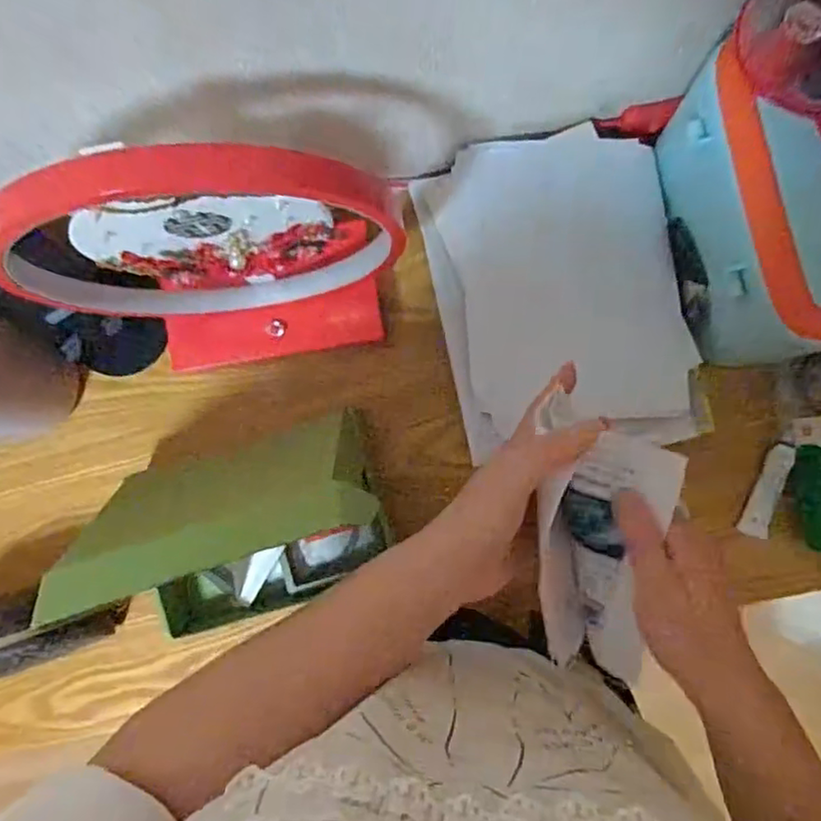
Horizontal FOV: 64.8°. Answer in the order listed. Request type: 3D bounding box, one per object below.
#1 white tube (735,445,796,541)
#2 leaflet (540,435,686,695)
[{"bbox_3d":[0.291,0.066,0.525,0.019,0.017,0.078,17,89,5],"label":"white tube"},{"bbox_3d":[0.105,0.086,0.373,0.067,0.042,0.148,6,114,5],"label":"leaflet"}]

